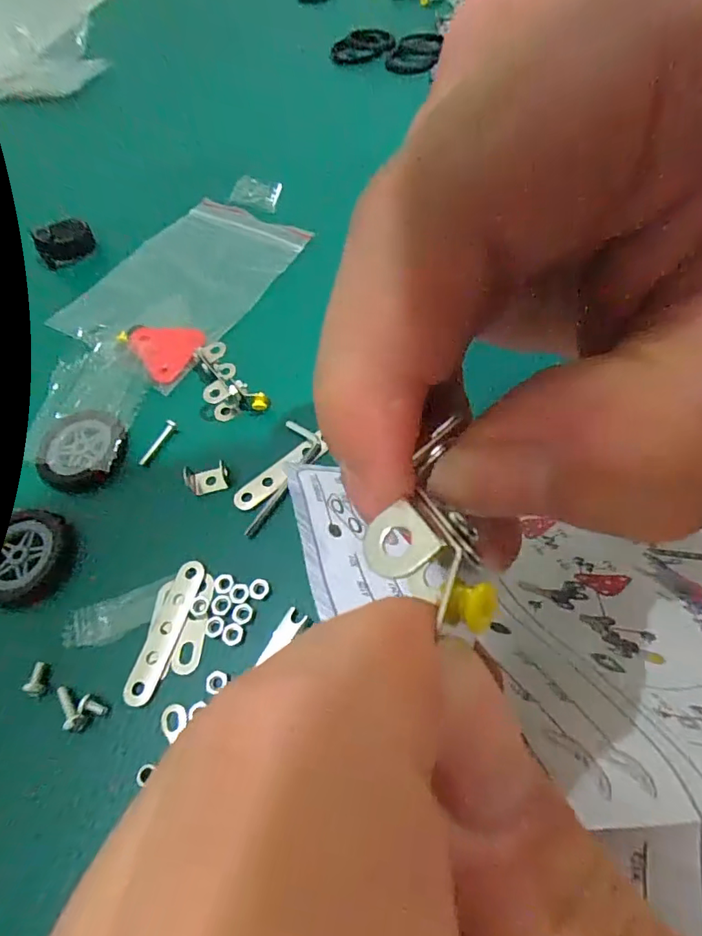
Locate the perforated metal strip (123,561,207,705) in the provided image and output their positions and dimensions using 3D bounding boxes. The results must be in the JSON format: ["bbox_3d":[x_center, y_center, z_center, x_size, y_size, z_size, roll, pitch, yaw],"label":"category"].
[{"bbox_3d":[-0.064,0.055,0.175,0.011,0.004,0.048,10,59,14],"label":"perforated metal strip"}]

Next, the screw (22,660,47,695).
[{"bbox_3d":[-0.105,0.070,0.171,0.006,0.004,0.010,-9,46,-2],"label":"screw"}]

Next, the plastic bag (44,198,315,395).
[{"bbox_3d":[-0.085,-0.096,0.264,0.080,0.009,0.114,27,65,17],"label":"plastic bag"}]

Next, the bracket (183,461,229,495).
[{"bbox_3d":[-0.058,0.004,0.204,0.019,0.006,0.012,-4,57,5],"label":"bracket"}]

